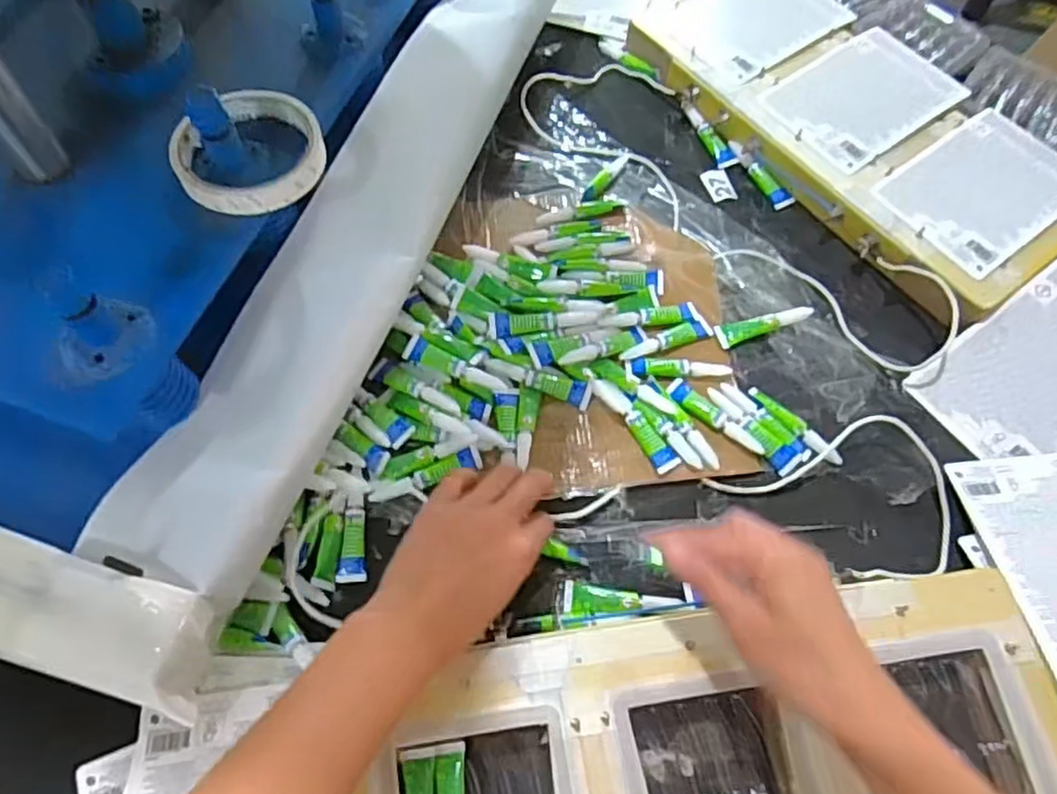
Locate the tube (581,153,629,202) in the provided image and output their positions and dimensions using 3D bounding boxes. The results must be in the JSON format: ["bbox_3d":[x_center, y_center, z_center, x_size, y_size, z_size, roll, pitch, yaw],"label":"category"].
[{"bbox_3d":[0.070,-0.199,0.626,0.015,0.012,0.080,28,52,12],"label":"tube"}]

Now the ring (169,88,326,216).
[{"bbox_3d":[-0.175,-0.154,0.435,0.090,0.016,0.090,1,63,-2],"label":"ring"}]

